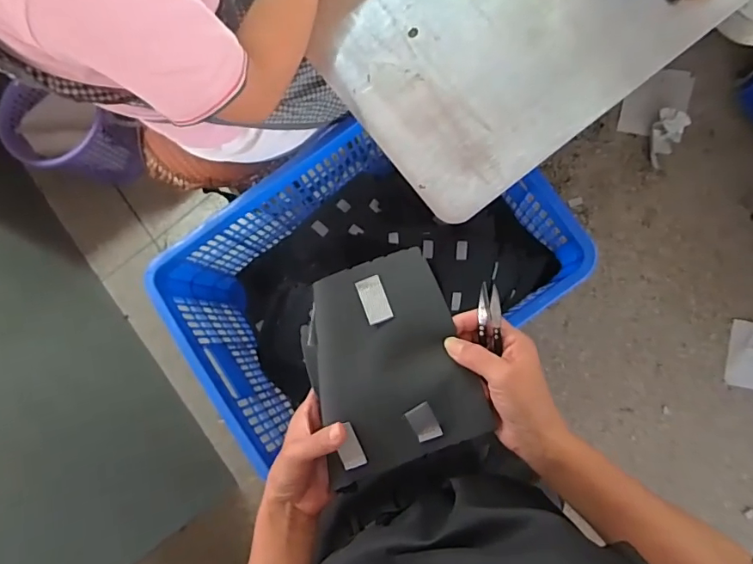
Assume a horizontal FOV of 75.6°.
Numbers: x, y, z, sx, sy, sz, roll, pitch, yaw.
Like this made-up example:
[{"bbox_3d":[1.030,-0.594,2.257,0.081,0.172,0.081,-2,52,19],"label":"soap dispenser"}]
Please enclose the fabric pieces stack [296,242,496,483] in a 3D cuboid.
[{"bbox_3d":[0.005,0.068,0.400,0.132,0.032,0.162,-22,82,3],"label":"fabric pieces stack"}]

